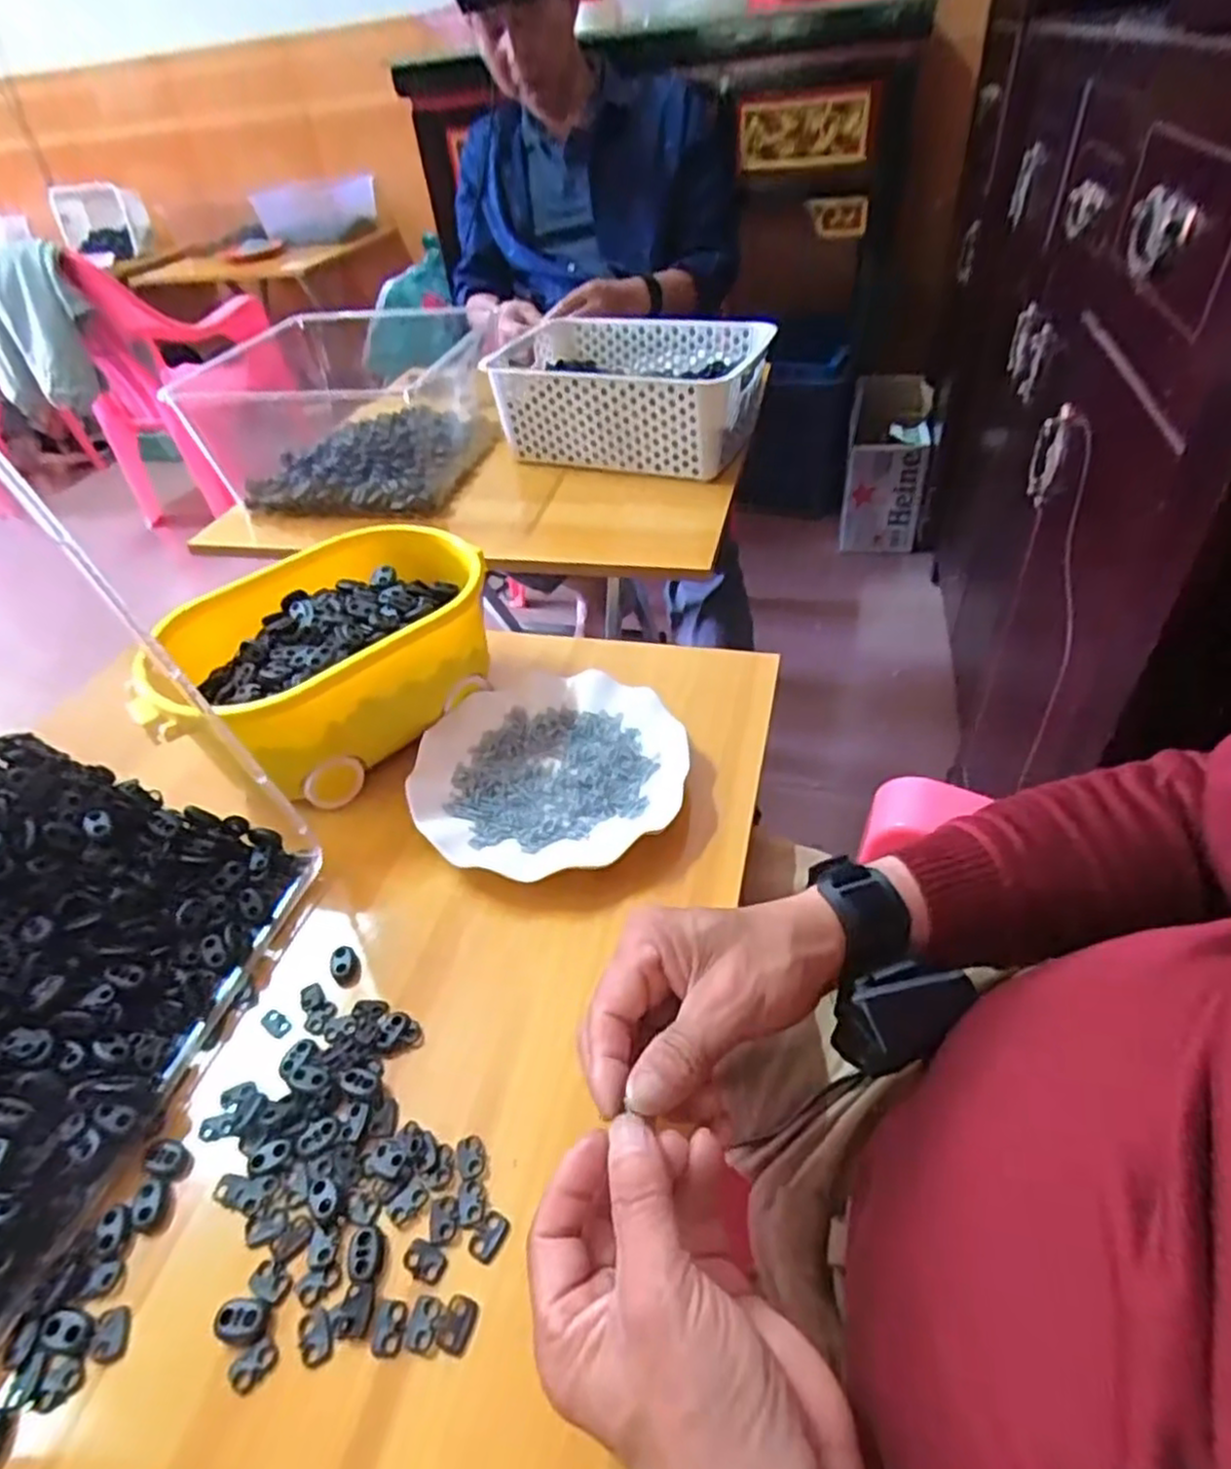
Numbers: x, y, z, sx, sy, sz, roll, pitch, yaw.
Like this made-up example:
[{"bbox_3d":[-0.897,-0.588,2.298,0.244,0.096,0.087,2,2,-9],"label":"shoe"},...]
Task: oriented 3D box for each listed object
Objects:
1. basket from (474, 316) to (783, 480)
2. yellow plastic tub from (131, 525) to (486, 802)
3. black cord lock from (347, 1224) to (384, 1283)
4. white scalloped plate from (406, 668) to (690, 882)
[{"bbox_3d":[0.017,-0.413,0.913,0.298,0.124,0.213,10,45,18],"label":"basket"},{"bbox_3d":[-0.207,-0.055,0.546,0.170,0.088,0.237,26,52,31],"label":"yellow plastic tub"},{"bbox_3d":[-0.108,0.223,0.321,0.016,0.004,0.022,-16,43,-9],"label":"black cord lock"},{"bbox_3d":[-0.043,0.021,0.509,0.173,0.024,0.181,-4,43,4],"label":"white scalloped plate"}]

